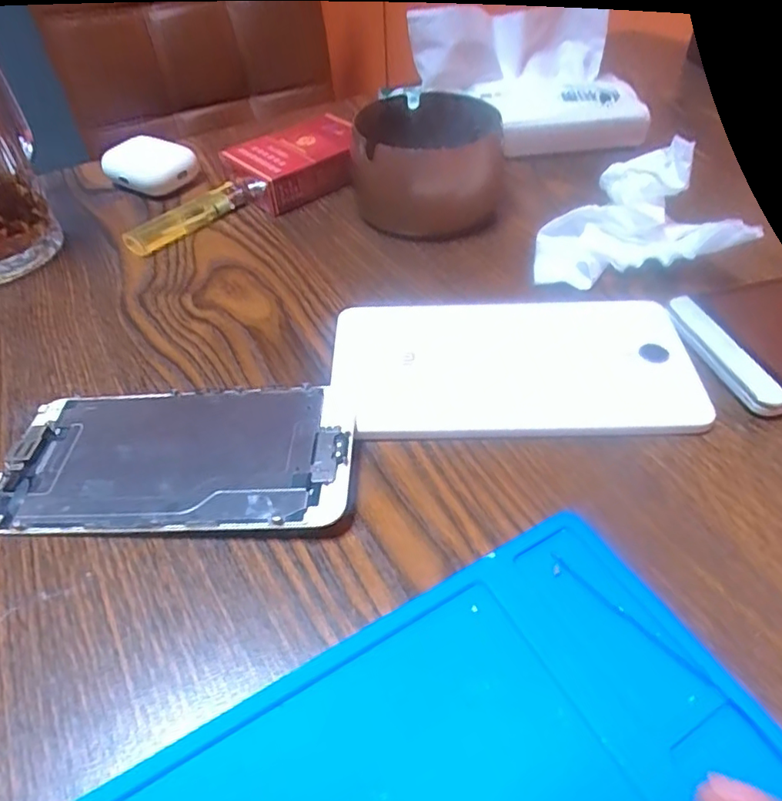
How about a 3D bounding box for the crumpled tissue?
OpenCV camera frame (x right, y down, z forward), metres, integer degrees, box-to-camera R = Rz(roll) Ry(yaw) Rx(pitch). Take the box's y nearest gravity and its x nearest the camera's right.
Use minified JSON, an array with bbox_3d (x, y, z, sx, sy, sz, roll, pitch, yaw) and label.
[{"bbox_3d":[0.123,-0.096,0.292,0.091,0.044,0.071,6,47,9],"label":"crumpled tissue"}]

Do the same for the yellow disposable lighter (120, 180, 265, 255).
[{"bbox_3d":[-0.118,-0.116,0.349,0.014,0.012,0.092,33,56,29],"label":"yellow disposable lighter"}]

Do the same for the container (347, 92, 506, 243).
[{"bbox_3d":[0.020,-0.141,0.337,0.082,0.051,0.087,-2,46,2],"label":"container"}]

